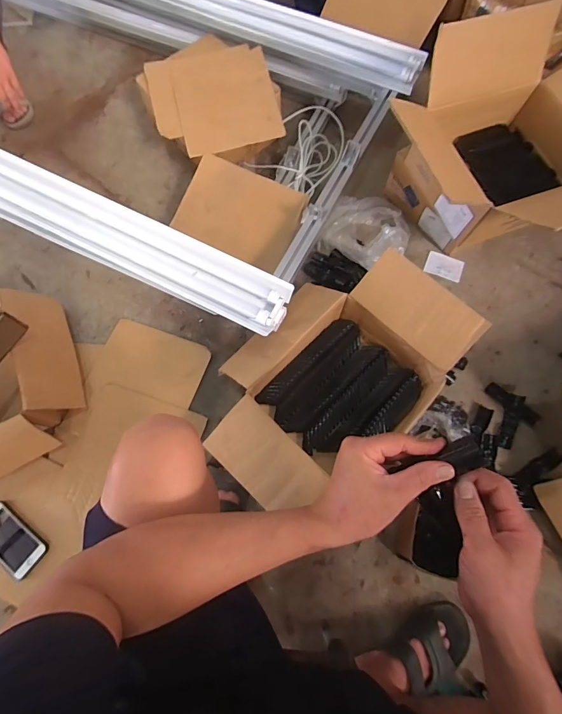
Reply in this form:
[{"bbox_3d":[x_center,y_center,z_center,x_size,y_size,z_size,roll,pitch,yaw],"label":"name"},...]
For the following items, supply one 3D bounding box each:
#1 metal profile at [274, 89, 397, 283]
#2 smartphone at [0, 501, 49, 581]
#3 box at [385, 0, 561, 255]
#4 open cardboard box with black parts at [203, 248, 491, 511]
[{"bbox_3d":[0.147,-0.450,0.918,0.056,0.043,0.659,24,73,9],"label":"metal profile"},{"bbox_3d":[-0.573,0.385,0.786,0.151,0.012,0.084,36,75,12],"label":"smartphone"},{"bbox_3d":[0.549,-0.443,0.850,0.580,0.340,0.453,-21,72,-6],"label":"box"},{"bbox_3d":[0.101,0.045,0.801,0.542,0.195,0.353,-41,76,-12],"label":"open cardboard box with black parts"}]

